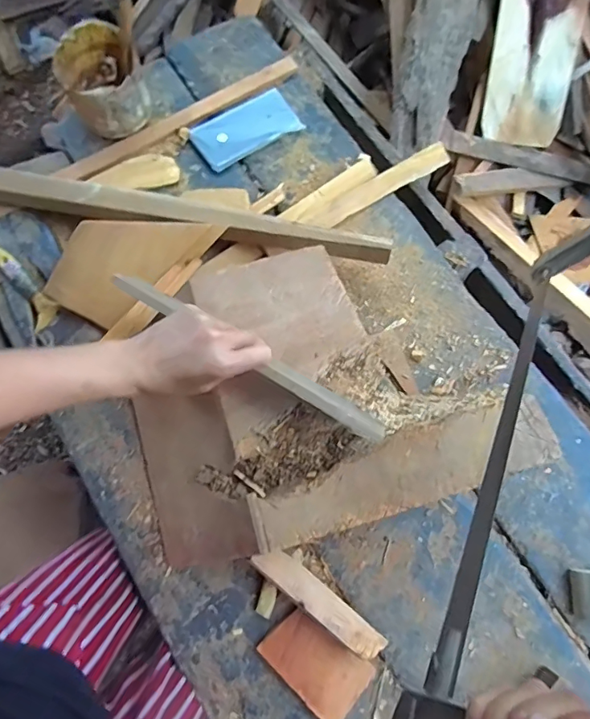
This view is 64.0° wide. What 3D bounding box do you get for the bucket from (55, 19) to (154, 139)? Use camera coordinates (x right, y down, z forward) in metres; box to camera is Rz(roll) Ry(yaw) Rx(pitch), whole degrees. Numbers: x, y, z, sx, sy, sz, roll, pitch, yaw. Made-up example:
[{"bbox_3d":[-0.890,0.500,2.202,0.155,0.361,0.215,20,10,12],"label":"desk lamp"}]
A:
[{"bbox_3d":[-0.295,-0.431,0.733,0.111,0.098,0.122,0,77,1],"label":"bucket"}]

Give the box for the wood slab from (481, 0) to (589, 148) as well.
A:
[{"bbox_3d":[0.577,-0.776,1.122,0.196,0.039,0.486,4,119,8],"label":"wood slab"}]

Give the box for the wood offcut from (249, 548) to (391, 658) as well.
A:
[{"bbox_3d":[0.037,0.309,0.603,0.178,0.047,0.038,38,81,9],"label":"wood offcut"}]

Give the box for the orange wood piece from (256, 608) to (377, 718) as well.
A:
[{"bbox_3d":[0.026,0.386,0.599,0.131,0.024,0.081,38,81,9],"label":"orange wood piece"}]

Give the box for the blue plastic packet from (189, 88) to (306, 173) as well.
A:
[{"bbox_3d":[-0.084,-0.382,0.782,0.168,0.020,0.087,-30,78,-5],"label":"blue plastic packet"}]

